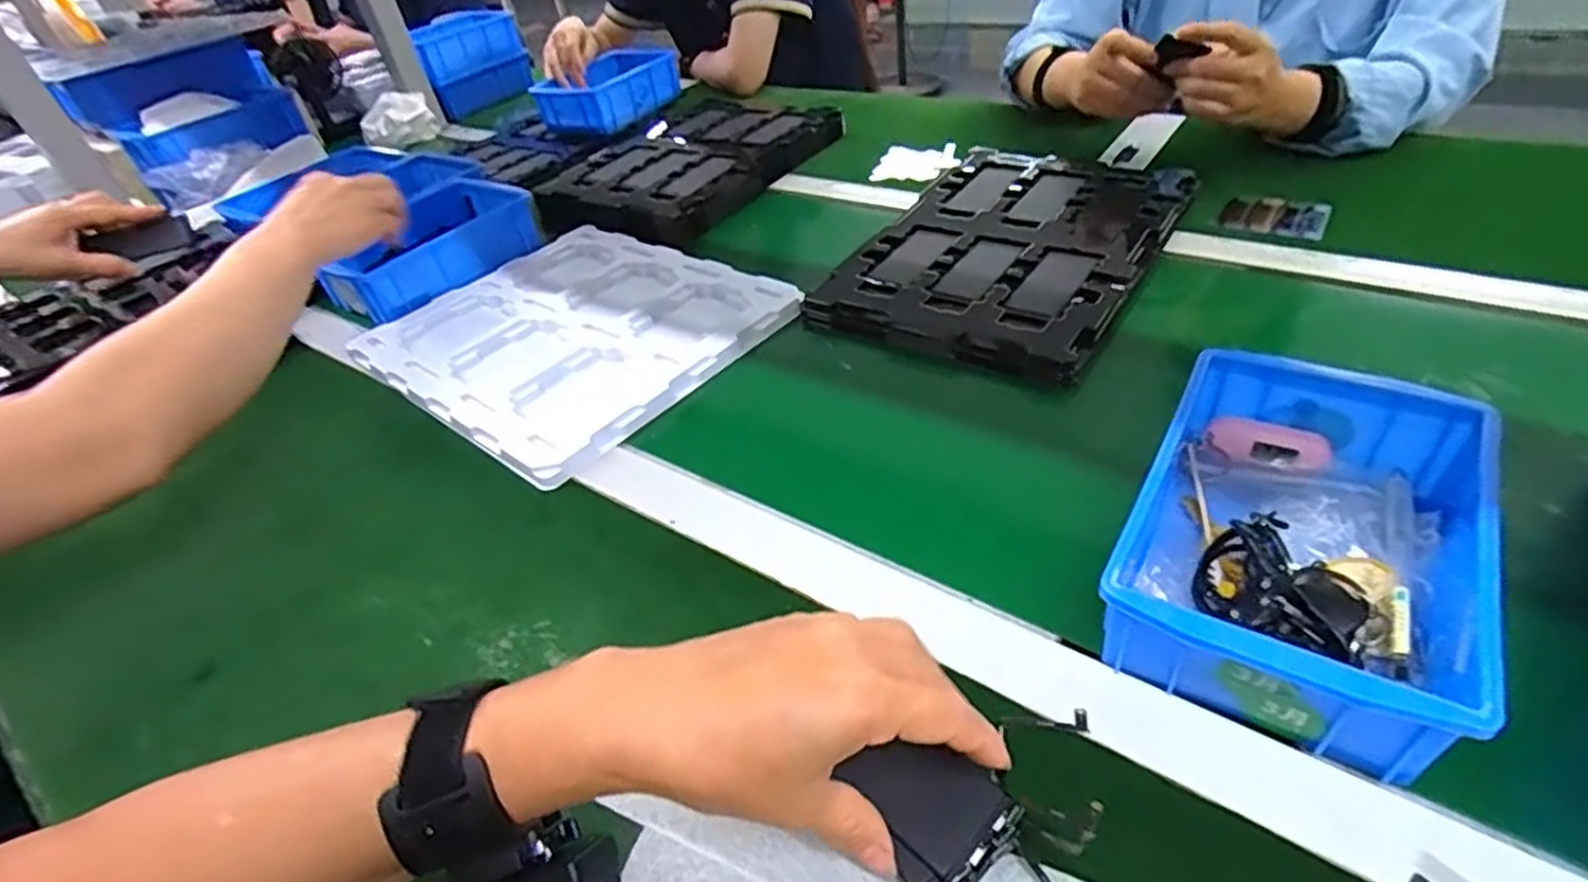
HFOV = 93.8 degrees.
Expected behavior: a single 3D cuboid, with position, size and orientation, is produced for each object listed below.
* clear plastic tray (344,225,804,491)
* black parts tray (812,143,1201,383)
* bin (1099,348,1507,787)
[{"bbox_3d":[-0.192,-0.099,0.650,0.307,0.020,0.273,25,51,34],"label":"clear plastic tray"},{"bbox_3d":[0.192,-0.176,0.658,0.227,0.028,0.331,21,49,30],"label":"black parts tray"},{"bbox_3d":[0.241,0.043,0.360,0.130,0.059,0.200,20,48,30],"label":"bin"}]

